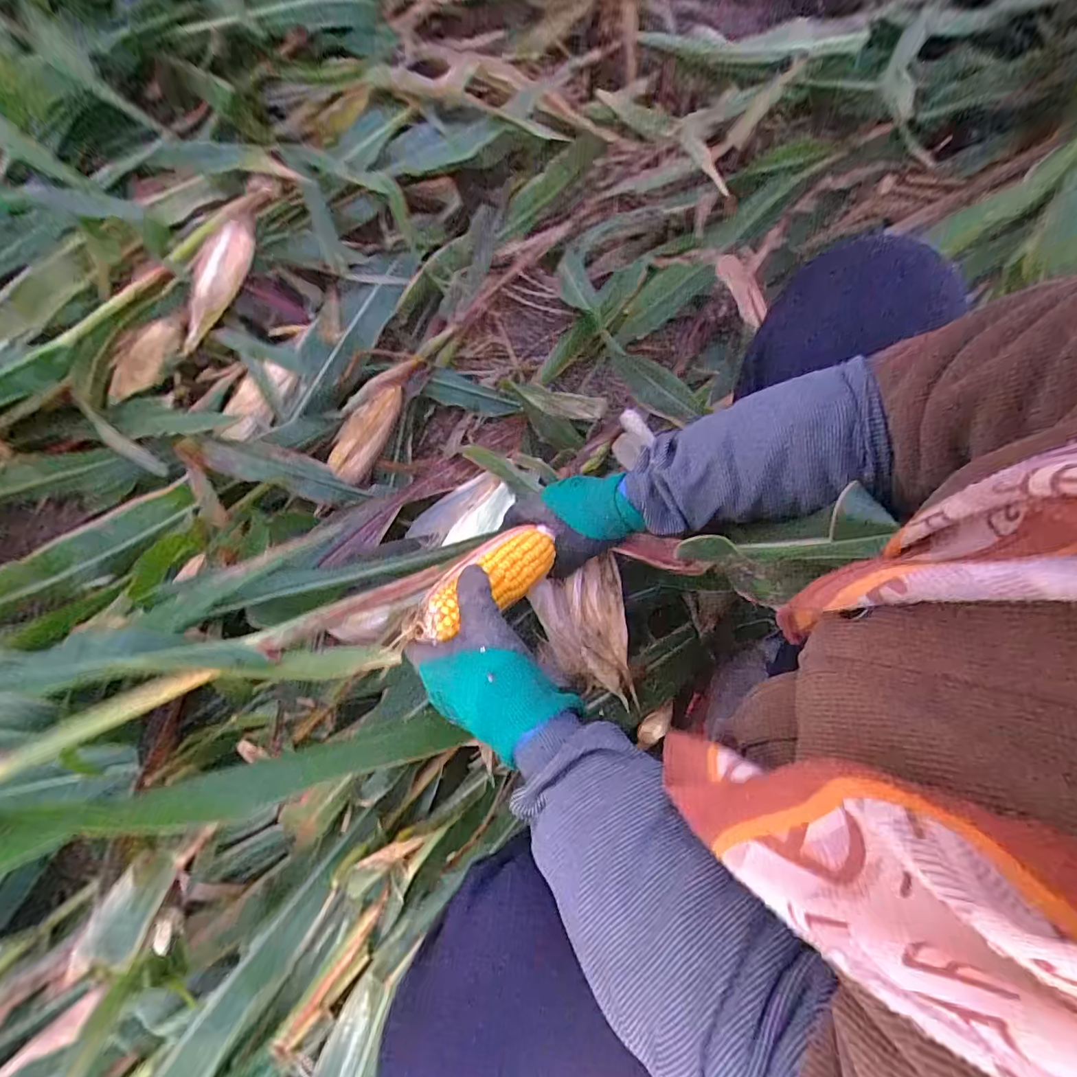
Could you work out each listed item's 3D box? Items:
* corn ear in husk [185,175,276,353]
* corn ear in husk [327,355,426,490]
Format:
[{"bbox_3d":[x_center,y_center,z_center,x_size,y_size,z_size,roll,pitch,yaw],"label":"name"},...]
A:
[{"bbox_3d":[-0.465,-0.411,0.737,0.053,0.048,0.282,25,91,8],"label":"corn ear in husk"},{"bbox_3d":[-0.238,-0.182,0.730,0.065,0.053,0.239,15,71,3],"label":"corn ear in husk"}]

